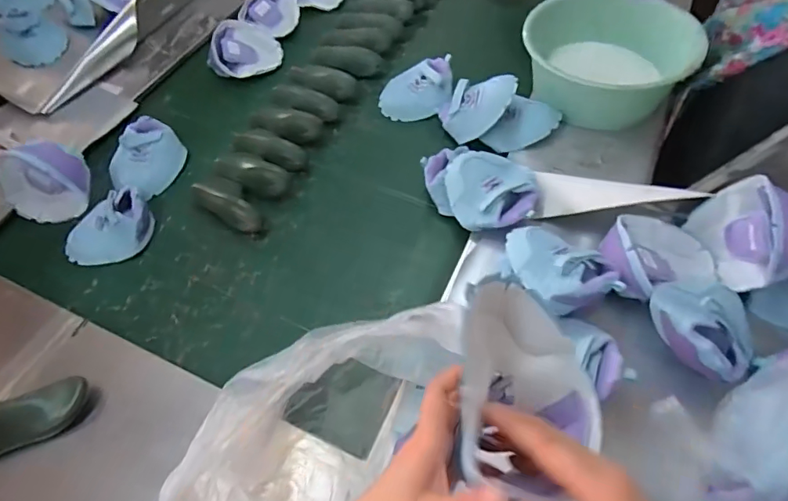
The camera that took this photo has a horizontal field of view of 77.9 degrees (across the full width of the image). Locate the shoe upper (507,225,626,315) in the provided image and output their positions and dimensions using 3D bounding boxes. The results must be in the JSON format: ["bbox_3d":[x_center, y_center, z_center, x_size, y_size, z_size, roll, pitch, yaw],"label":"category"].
[{"bbox_3d":[0.225,0.032,0.676,0.157,0.077,0.119,21,60,17],"label":"shoe upper"}]

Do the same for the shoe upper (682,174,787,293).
[{"bbox_3d":[0.485,-0.024,0.665,0.089,0.098,0.143,-25,58,-12],"label":"shoe upper"}]

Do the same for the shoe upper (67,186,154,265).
[{"bbox_3d":[-0.498,-0.040,0.841,0.149,0.049,0.108,-25,58,-13],"label":"shoe upper"}]

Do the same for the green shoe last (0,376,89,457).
[{"bbox_3d":[-0.485,0.221,0.631,0.161,0.070,0.055,-27,59,-14],"label":"green shoe last"}]

